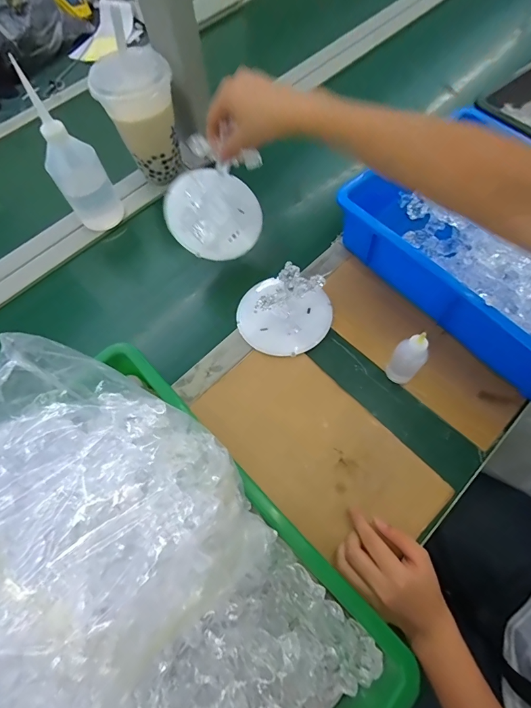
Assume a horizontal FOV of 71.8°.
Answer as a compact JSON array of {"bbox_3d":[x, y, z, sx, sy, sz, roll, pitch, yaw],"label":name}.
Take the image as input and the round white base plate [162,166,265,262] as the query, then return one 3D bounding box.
[{"bbox_3d":[-0.069,-0.190,0.501,0.130,0.009,0.111,2,96,-23],"label":"round white base plate"}]

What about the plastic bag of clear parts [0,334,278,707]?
[{"bbox_3d":[-0.144,0.131,0.288,0.251,0.099,0.223,33,71,18],"label":"plastic bag of clear parts"}]

